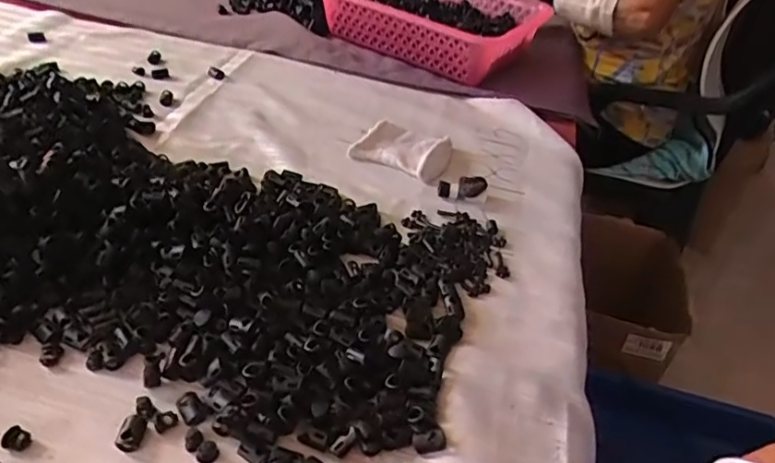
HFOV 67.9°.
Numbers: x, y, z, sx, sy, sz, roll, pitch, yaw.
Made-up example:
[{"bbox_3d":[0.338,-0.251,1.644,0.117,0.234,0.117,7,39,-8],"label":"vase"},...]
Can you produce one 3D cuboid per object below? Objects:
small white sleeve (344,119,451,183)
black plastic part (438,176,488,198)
[{"bbox_3d":[0.021,-0.090,0.609,0.097,0.022,0.071,22,42,16],"label":"small white sleeve"},{"bbox_3d":[0.073,-0.043,0.563,0.047,0.015,0.019,-5,37,17],"label":"black plastic part"}]

